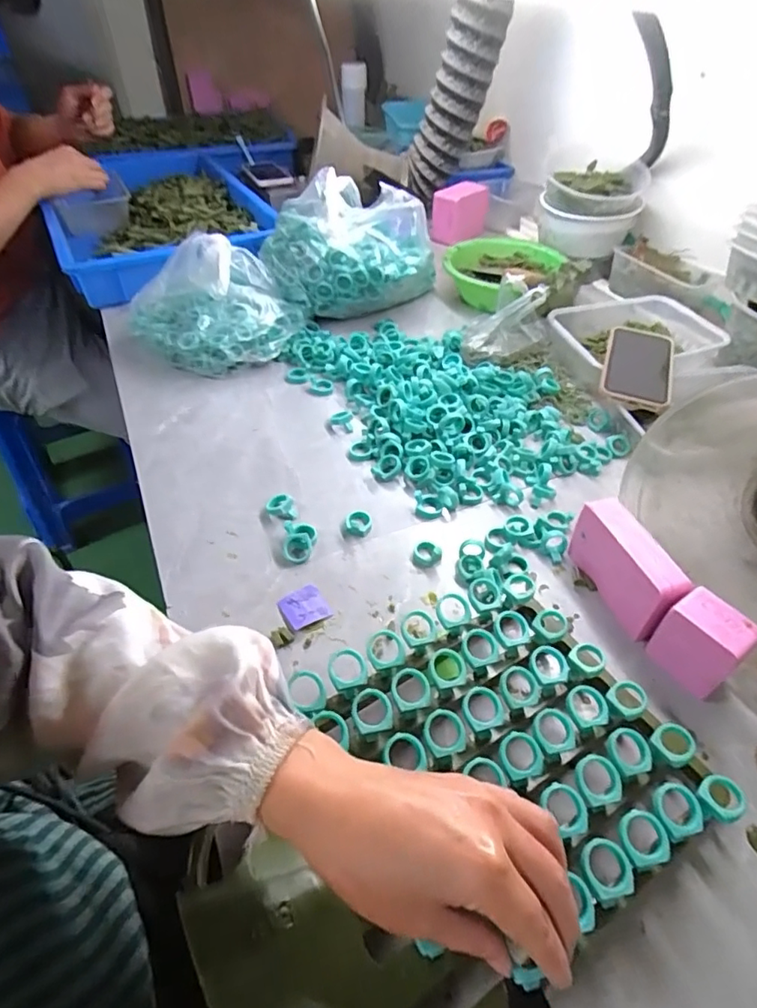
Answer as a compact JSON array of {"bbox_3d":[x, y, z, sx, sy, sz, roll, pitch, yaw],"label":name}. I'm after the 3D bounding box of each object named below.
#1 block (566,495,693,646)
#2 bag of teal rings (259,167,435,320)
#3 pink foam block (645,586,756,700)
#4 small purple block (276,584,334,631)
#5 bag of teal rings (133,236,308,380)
[{"bbox_3d":[0.218,0.057,0.480,0.042,0.068,0.112,-12,47,-11],"label":"block"},{"bbox_3d":[-0.045,-0.386,0.811,0.253,0.155,0.154,3,46,3],"label":"bag of teal rings"},{"bbox_3d":[0.251,0.109,0.423,0.033,0.069,0.054,-27,52,-24],"label":"pink foam block"},{"bbox_3d":[-0.066,0.092,0.481,0.038,0.005,0.037,-24,51,-22],"label":"small purple block"},{"bbox_3d":[-0.222,-0.273,0.751,0.233,0.130,0.153,-15,48,-14],"label":"bag of teal rings"}]

